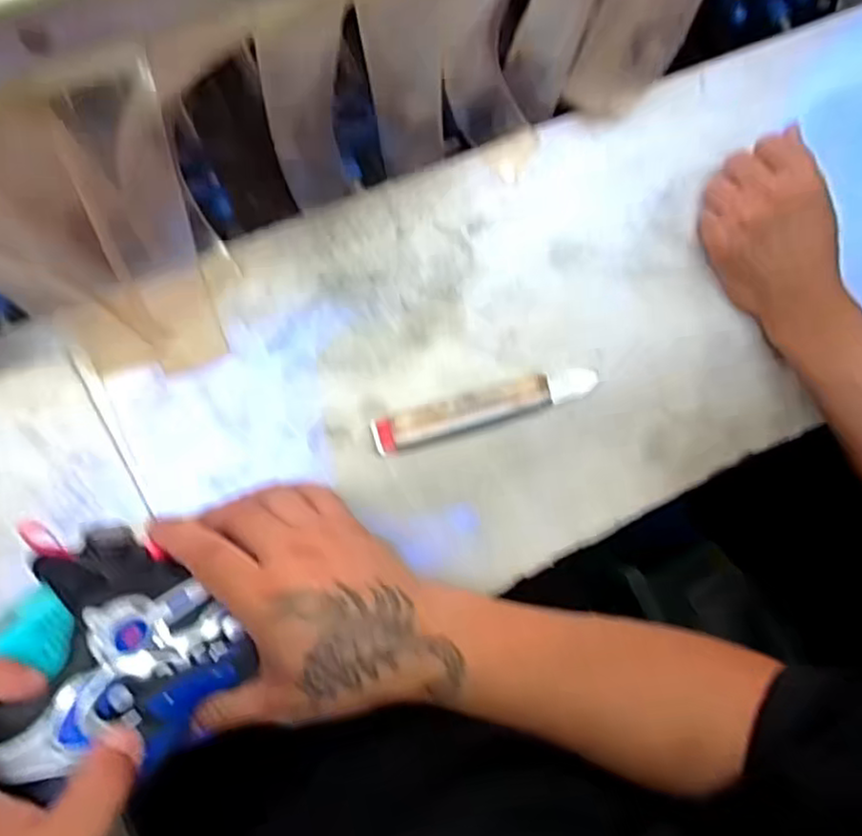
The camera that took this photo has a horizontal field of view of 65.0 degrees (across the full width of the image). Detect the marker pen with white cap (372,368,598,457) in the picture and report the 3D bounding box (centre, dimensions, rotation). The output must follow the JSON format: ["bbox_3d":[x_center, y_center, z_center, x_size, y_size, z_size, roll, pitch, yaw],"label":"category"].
[{"bbox_3d":[0.042,-0.007,0.475,0.164,0.017,0.026,-16,86,-9],"label":"marker pen with white cap"}]

